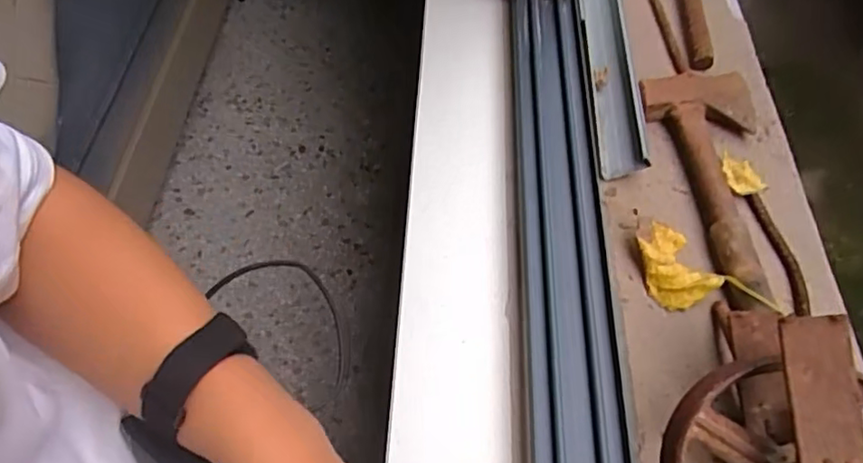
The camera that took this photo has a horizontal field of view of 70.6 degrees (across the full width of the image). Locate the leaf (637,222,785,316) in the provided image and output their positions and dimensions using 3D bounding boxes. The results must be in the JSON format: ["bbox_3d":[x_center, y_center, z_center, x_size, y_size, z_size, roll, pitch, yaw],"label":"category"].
[{"bbox_3d":[0.236,0.047,0.554,0.065,0.023,0.120,-31,59,-15],"label":"leaf"}]

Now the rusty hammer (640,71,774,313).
[{"bbox_3d":[0.304,-0.052,0.610,0.118,0.032,0.286,-8,56,-1],"label":"rusty hammer"}]

